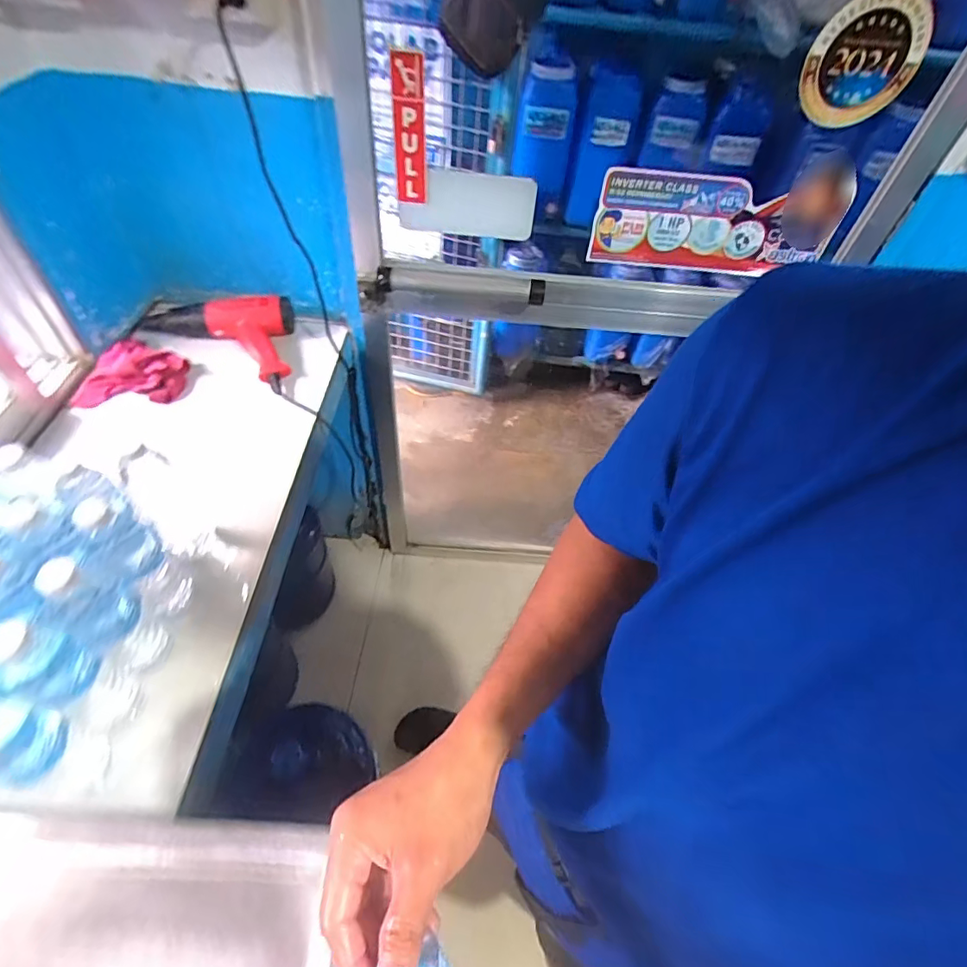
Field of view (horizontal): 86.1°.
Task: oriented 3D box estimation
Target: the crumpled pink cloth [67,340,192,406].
[{"bbox_3d":[-0.611,-0.189,0.905,0.148,0.047,0.144,10,51,2],"label":"crumpled pink cloth"}]

